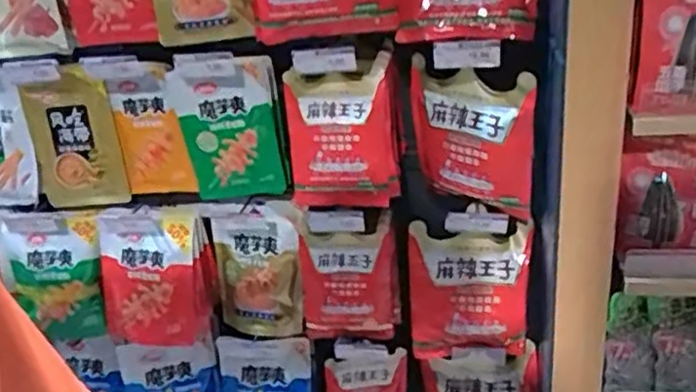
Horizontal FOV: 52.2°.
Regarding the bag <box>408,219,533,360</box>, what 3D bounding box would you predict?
[{"bbox_3d":[0.235,0.180,1.381,0.229,0.271,0.072,-3,25,7],"label":"bag"}]

